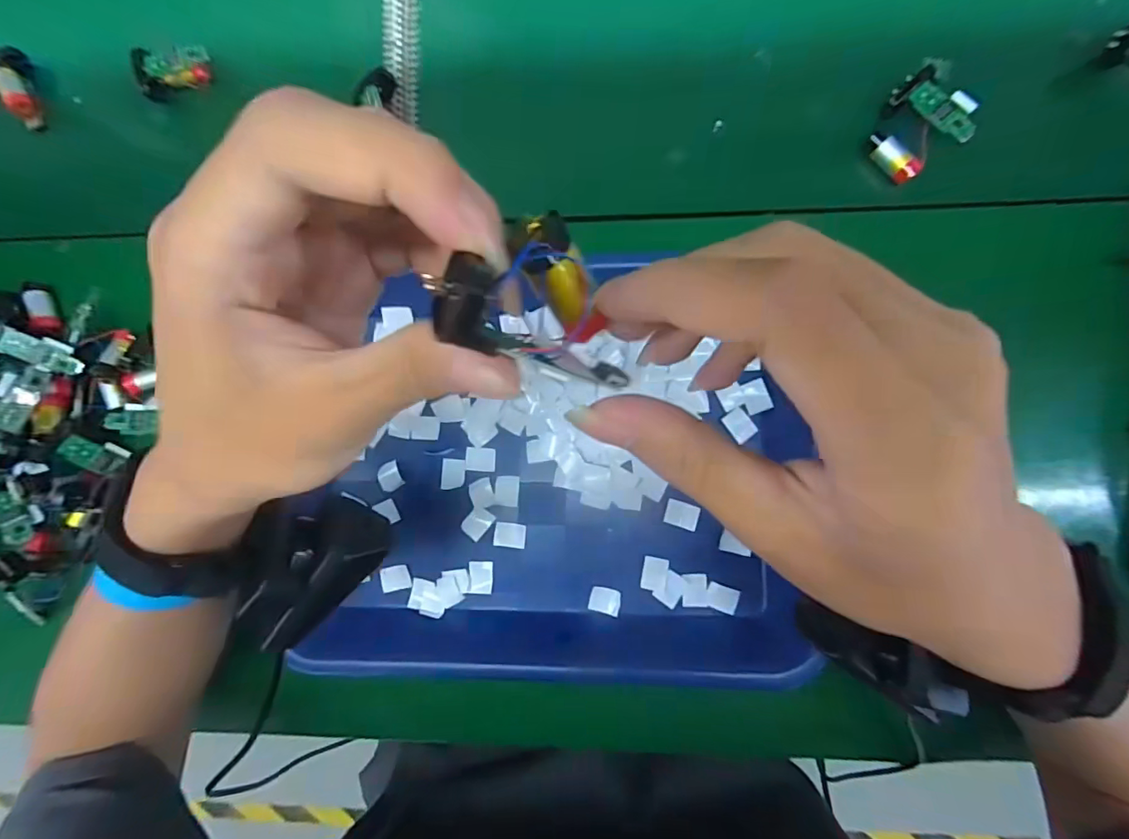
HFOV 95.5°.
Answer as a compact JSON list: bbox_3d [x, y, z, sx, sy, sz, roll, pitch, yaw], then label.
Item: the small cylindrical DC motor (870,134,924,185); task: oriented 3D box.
[{"bbox_3d":[0.210,-0.167,0.328,0.015,0.011,0.036,-45,86,1],"label":"small cylindrical DC motor"}]

